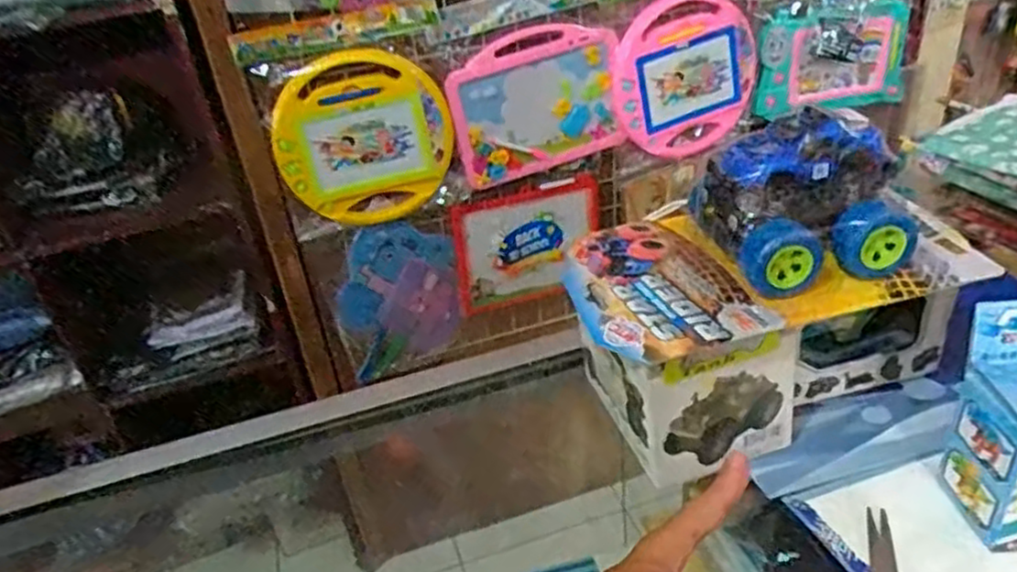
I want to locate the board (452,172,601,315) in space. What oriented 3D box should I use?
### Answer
[{"bbox_3d":[0.040,-0.076,1.406,0.290,0.234,0.019,-16,33,-14],"label":"board"}]

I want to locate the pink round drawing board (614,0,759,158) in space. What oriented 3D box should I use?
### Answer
[{"bbox_3d":[0.321,-0.380,1.294,0.271,0.274,0.027,-17,33,-15],"label":"pink round drawing board"}]

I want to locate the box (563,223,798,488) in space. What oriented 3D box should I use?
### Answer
[{"bbox_3d":[0.088,0.033,0.428,0.098,0.091,0.132,-16,33,-13],"label":"box"}]

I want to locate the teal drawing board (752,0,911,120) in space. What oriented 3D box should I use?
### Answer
[{"bbox_3d":[0.618,-0.425,1.364,0.314,0.182,0.019,-14,32,-10],"label":"teal drawing board"}]

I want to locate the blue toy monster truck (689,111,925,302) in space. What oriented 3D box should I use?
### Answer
[{"bbox_3d":[0.155,-0.048,0.380,0.094,0.072,0.069,-10,32,-4],"label":"blue toy monster truck"}]

